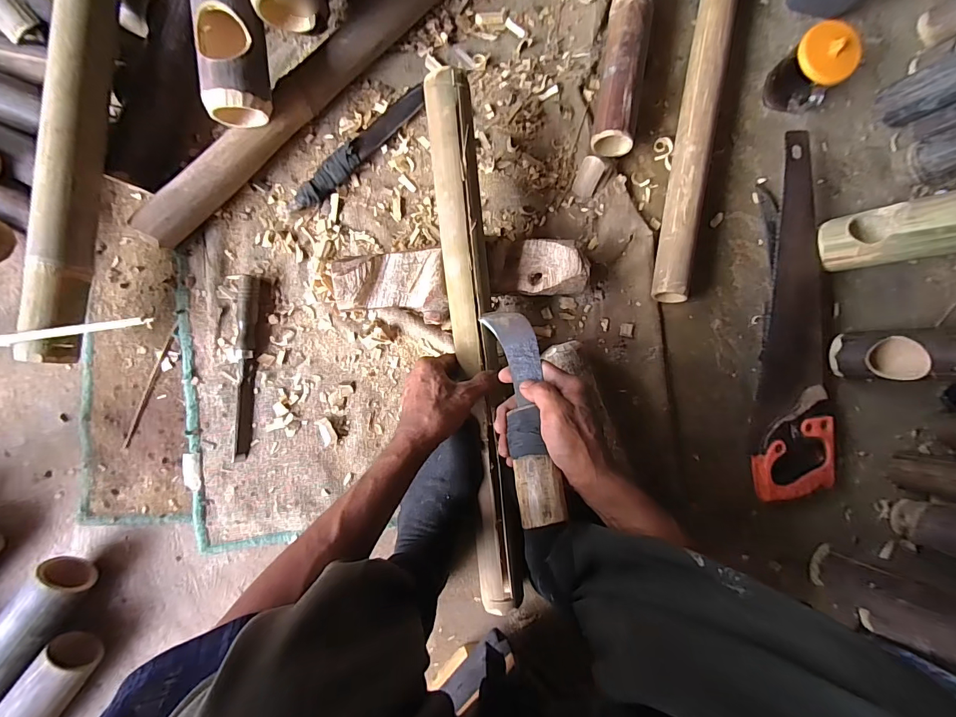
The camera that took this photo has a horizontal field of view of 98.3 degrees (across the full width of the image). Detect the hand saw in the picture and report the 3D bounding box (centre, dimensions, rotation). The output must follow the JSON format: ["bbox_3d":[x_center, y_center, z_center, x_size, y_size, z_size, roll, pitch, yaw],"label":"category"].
[{"bbox_3d":[0.457,-0.057,0.594,0.122,0.045,0.513,2,89,-4],"label":"hand saw"}]

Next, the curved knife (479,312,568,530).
[{"bbox_3d":[0.047,0.048,0.430,0.048,0.028,0.235,-4,62,-4],"label":"curved knife"}]

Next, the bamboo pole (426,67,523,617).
[{"bbox_3d":[-0.002,-0.008,0.508,0.051,0.029,0.645,-6,94,-4],"label":"bamboo pole"}]

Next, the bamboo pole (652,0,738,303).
[{"bbox_3d":[0.324,-0.403,0.590,0.053,0.051,0.649,9,88,-4],"label":"bamboo pole"}]

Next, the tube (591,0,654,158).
[{"bbox_3d":[0.205,-0.428,0.580,0.059,0.051,0.271,7,88,-4],"label":"tube"}]

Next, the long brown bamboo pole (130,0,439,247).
[{"bbox_3d":[-0.189,-0.390,0.551,0.047,0.051,0.643,45,86,-2],"label":"long brown bamboo pole"}]

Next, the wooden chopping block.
[{"bbox_3d":[-0.018,-0.104,0.554,0.326,0.057,0.092,-8,89,-4],"label":"wooden chopping block"}]

